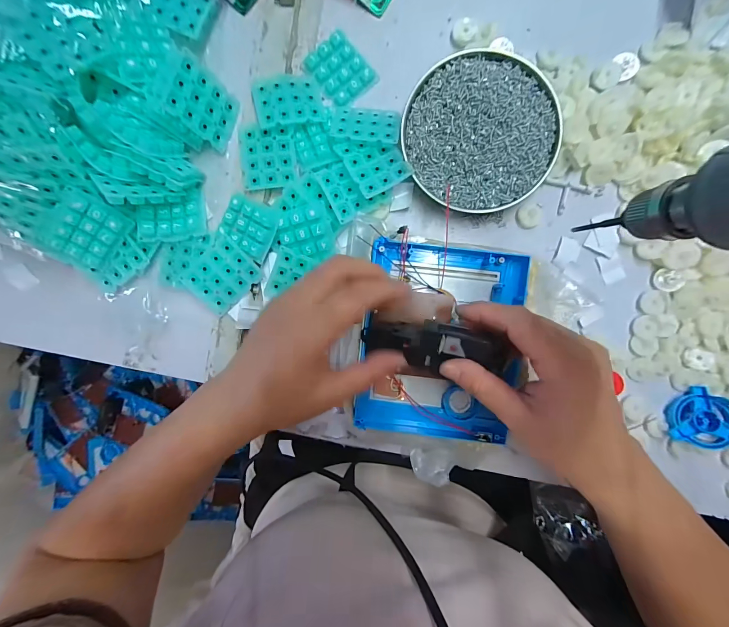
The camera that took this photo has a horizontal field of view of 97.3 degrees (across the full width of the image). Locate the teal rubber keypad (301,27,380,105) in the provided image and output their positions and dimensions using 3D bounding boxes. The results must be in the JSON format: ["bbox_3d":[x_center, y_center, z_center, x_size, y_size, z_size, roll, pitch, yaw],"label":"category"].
[{"bbox_3d":[-0.023,-0.226,0.298,0.046,0.005,0.056,-40,91,4],"label":"teal rubber keypad"}]

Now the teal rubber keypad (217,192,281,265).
[{"bbox_3d":[-0.106,-0.080,0.296,0.052,0.007,0.048,30,95,5],"label":"teal rubber keypad"}]

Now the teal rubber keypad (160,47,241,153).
[{"bbox_3d":[-0.138,-0.179,0.275,0.004,0.059,0.048,22,90,27],"label":"teal rubber keypad"}]

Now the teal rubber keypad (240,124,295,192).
[{"bbox_3d":[-0.088,-0.143,0.294,0.047,0.010,0.054,-2,94,3],"label":"teal rubber keypad"}]

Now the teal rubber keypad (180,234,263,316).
[{"bbox_3d":[-0.132,-0.036,0.296,0.059,0.013,0.051,-41,91,4],"label":"teal rubber keypad"}]

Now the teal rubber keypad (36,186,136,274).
[{"bbox_3d":[-0.240,-0.068,0.274,0.065,0.009,0.048,-43,125,13],"label":"teal rubber keypad"}]

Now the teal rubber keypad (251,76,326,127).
[{"bbox_3d":[-0.069,-0.192,0.292,0.058,0.011,0.045,-12,82,-11],"label":"teal rubber keypad"}]

